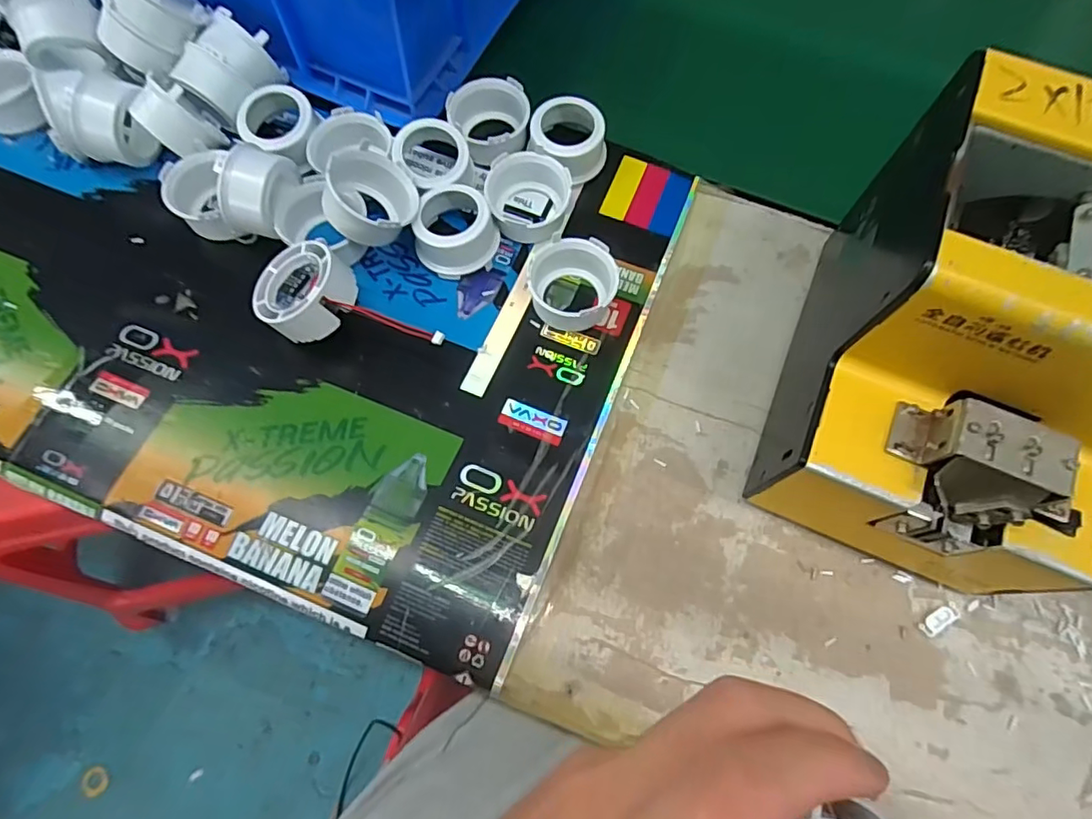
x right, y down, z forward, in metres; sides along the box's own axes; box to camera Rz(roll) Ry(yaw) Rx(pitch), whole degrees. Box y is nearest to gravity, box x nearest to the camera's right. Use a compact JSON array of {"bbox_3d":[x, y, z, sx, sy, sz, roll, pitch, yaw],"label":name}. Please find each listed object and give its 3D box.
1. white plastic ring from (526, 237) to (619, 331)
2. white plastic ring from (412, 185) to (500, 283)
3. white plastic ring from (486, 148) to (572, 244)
[{"bbox_3d":[0.016,-0.077,0.348,0.050,0.029,0.046,1,67,-2],"label":"white plastic ring"},{"bbox_3d":[-0.056,-0.111,0.356,0.047,0.036,0.048,1,67,-2],"label":"white plastic ring"},{"bbox_3d":[-0.011,-0.140,0.367,0.053,0.030,0.054,1,67,-2],"label":"white plastic ring"}]

